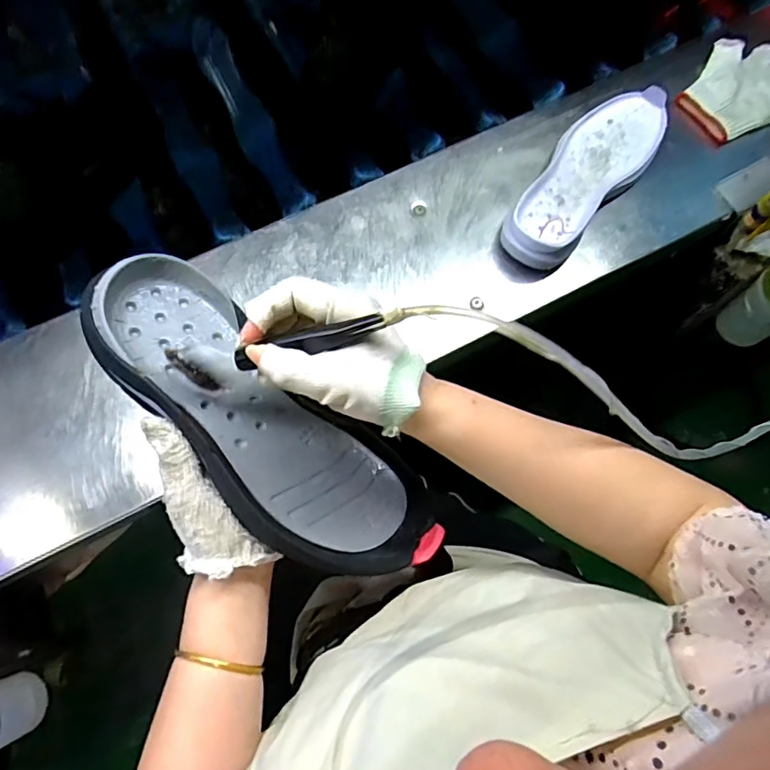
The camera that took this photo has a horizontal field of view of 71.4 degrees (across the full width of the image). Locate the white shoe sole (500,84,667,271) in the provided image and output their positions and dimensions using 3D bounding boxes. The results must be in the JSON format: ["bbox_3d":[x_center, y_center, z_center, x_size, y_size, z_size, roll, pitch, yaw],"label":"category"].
[{"bbox_3d":[0.234,-0.241,0.625,0.099,0.043,0.271,35,76,8],"label":"white shoe sole"}]

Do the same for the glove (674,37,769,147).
[{"bbox_3d":[0.463,-0.381,0.672,0.203,0.034,0.119,-22,75,-8],"label":"glove"}]

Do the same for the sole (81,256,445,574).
[{"bbox_3d":[-0.088,0.031,0.388,0.296,0.042,0.111,43,53,-5],"label":"sole"}]

